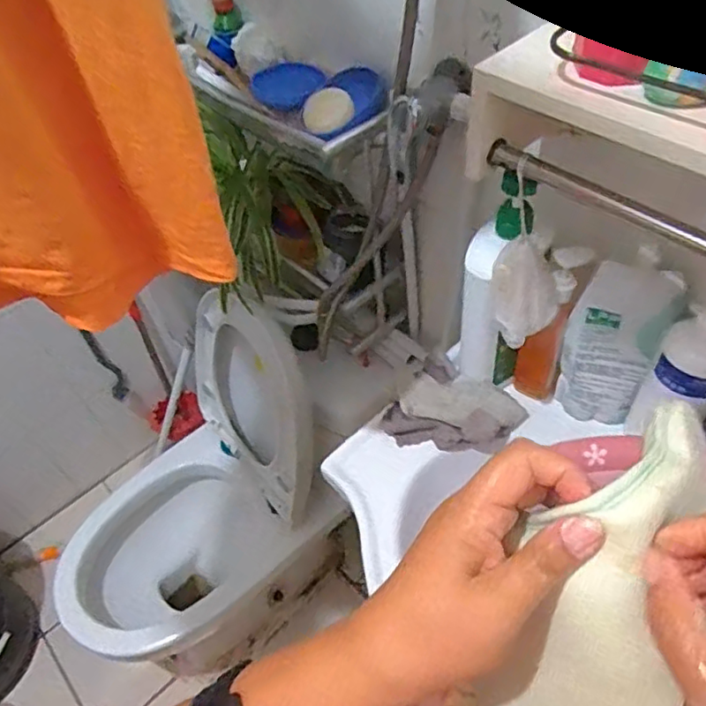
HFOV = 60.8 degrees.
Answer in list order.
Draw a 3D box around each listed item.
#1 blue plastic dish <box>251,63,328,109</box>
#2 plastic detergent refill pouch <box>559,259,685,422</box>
[{"bbox_3d":[-0.082,-0.343,0.763,0.083,0.024,0.083,-3,50,4],"label":"blue plastic dish"},{"bbox_3d":[0.272,-0.007,0.635,0.090,0.186,0.058,22,56,23],"label":"plastic detergent refill pouch"}]

